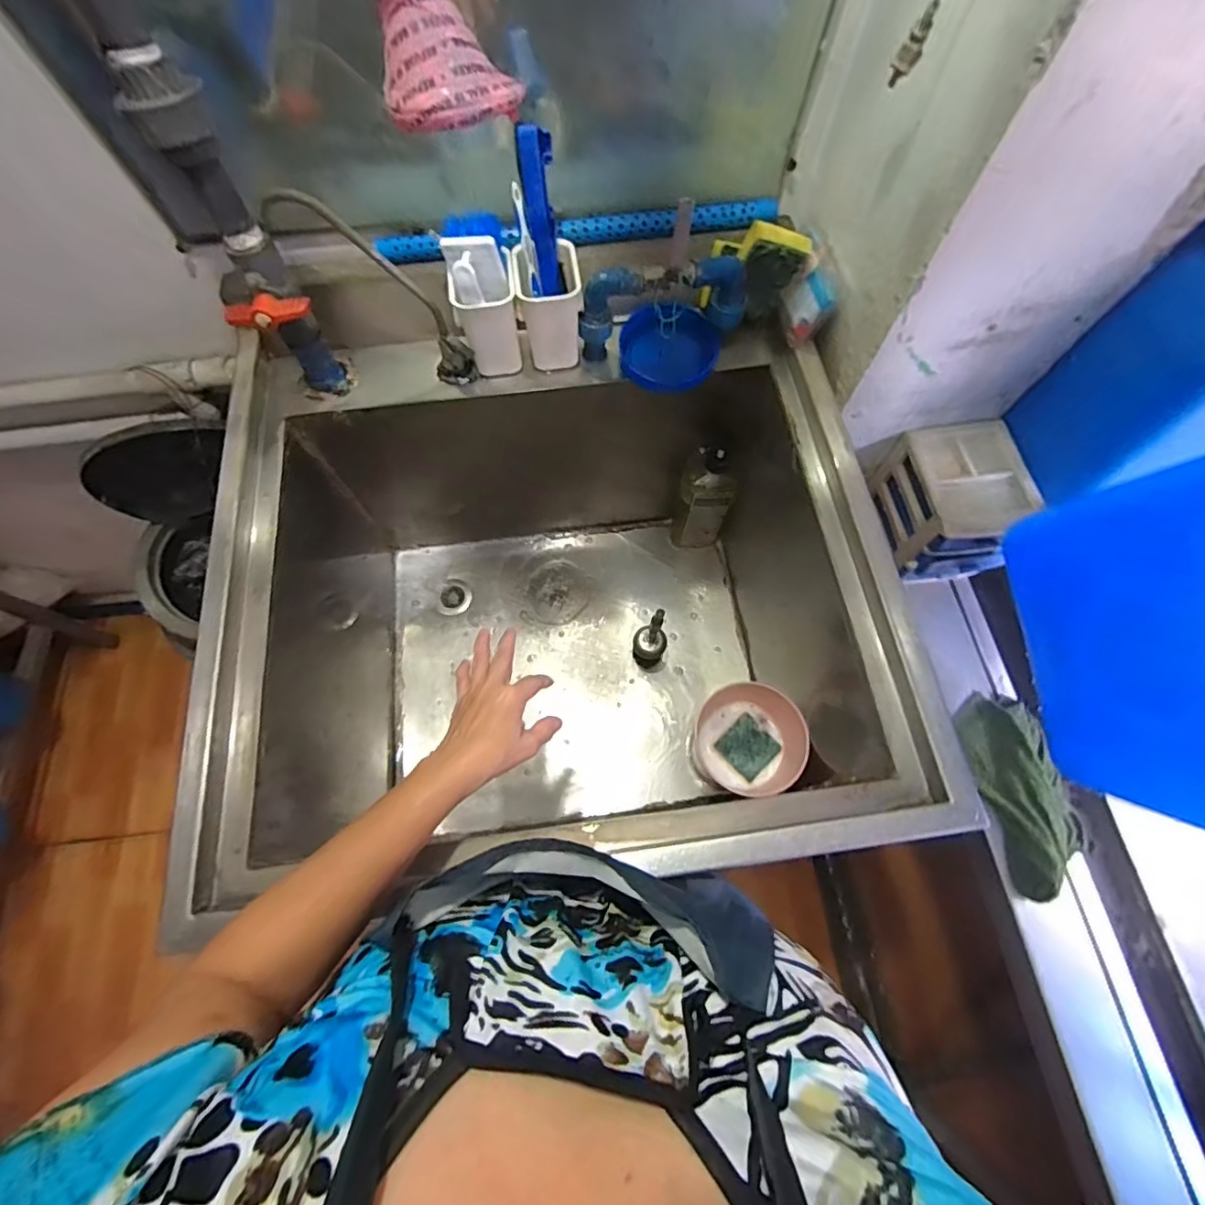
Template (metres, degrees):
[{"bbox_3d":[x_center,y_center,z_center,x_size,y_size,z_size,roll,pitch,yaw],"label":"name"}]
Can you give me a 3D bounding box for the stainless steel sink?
[{"bbox_3d":[-0.081,-0.031,0.807,0.821,0.451,0.758,-6,70,-2],"label":"stainless steel sink"}]

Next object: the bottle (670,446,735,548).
[{"bbox_3d":[0.173,-0.172,0.938,0.092,0.244,0.058,15,71,6],"label":"bottle"}]

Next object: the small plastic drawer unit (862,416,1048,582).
[{"bbox_3d":[0.490,-0.142,0.773,0.137,0.120,0.177,-7,70,-2],"label":"small plastic drawer unit"}]

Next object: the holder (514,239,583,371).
[{"bbox_3d":[-0.062,-0.352,0.663,0.071,0.112,0.071,-5,70,-1],"label":"holder"}]

